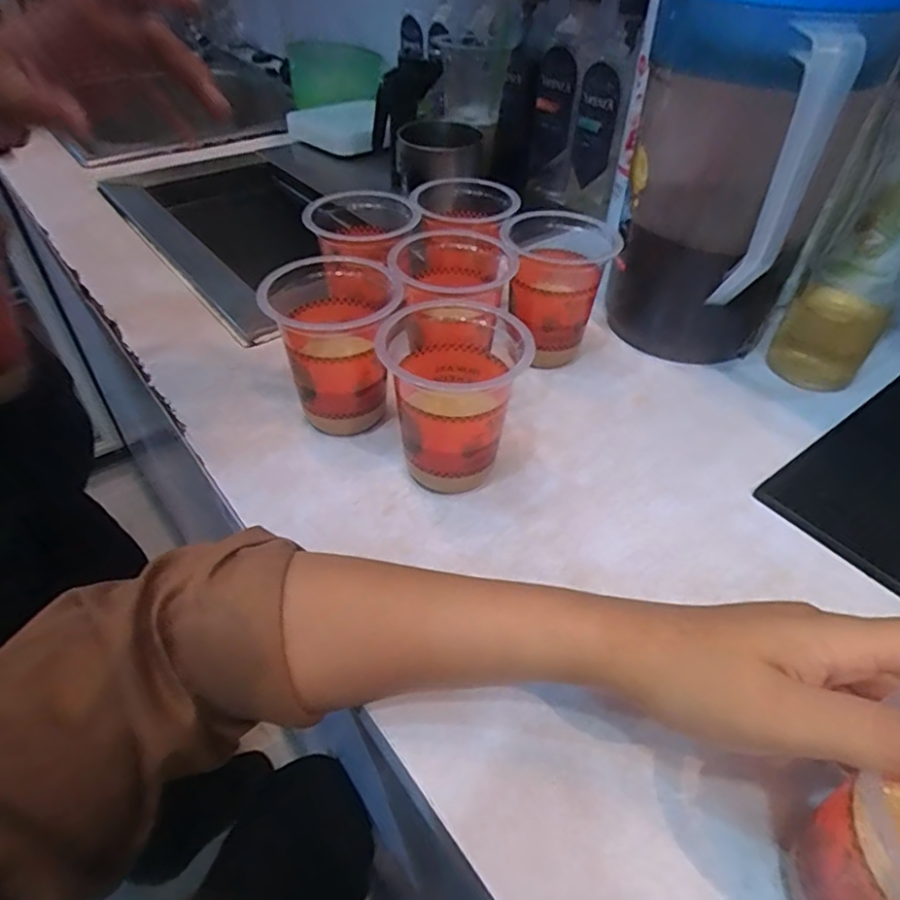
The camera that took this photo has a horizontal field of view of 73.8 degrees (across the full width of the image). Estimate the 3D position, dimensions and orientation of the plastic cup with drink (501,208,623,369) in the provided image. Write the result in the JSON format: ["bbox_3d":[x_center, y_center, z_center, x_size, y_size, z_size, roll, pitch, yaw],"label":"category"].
[{"bbox_3d":[0.083,-0.131,0.482,0.083,0.118,0.080,8,45,7],"label":"plastic cup with drink"}]

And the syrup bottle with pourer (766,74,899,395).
[{"bbox_3d":[0.320,-0.190,0.420,0.070,0.295,0.080,35,54,29],"label":"syrup bottle with pourer"}]

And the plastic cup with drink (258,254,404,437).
[{"bbox_3d":[-0.079,-0.071,0.423,0.081,0.107,0.086,1,45,-1],"label":"plastic cup with drink"}]

